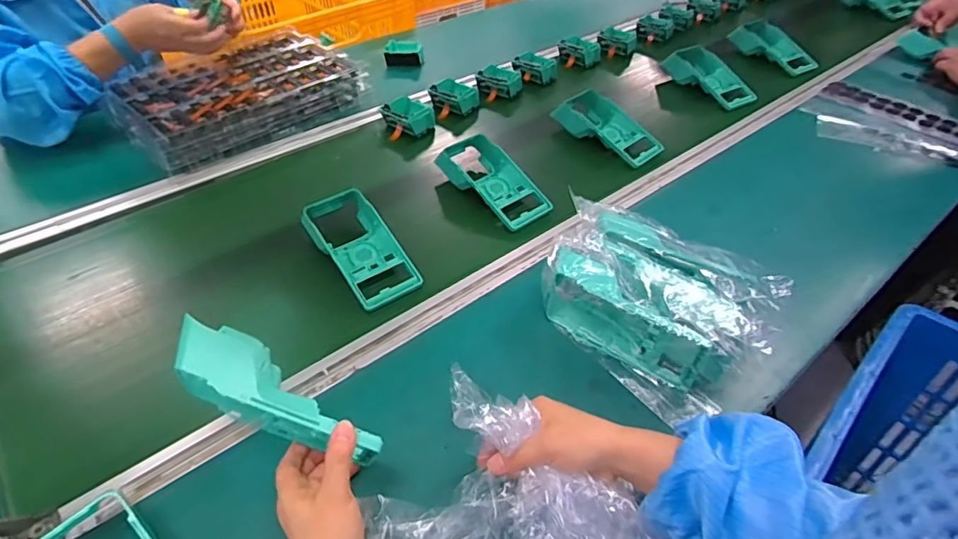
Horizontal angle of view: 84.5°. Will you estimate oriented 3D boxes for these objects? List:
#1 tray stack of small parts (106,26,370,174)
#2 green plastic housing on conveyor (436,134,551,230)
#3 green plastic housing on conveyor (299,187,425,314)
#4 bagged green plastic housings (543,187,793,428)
[{"bbox_3d":[-0.418,-0.317,0.921,0.377,0.060,0.296,-32,54,-30],"label":"tray stack of small parts"},{"bbox_3d":[0.023,-0.133,0.770,0.091,0.040,0.183,-31,54,-30],"label":"green plastic housing on conveyor"},{"bbox_3d":[-0.153,-0.033,0.664,0.085,0.041,0.179,-25,51,-26],"label":"green plastic housing on conveyor"},{"bbox_3d":[0.186,0.031,0.583,0.158,0.097,0.241,-29,53,-29],"label":"bagged green plastic housings"}]

